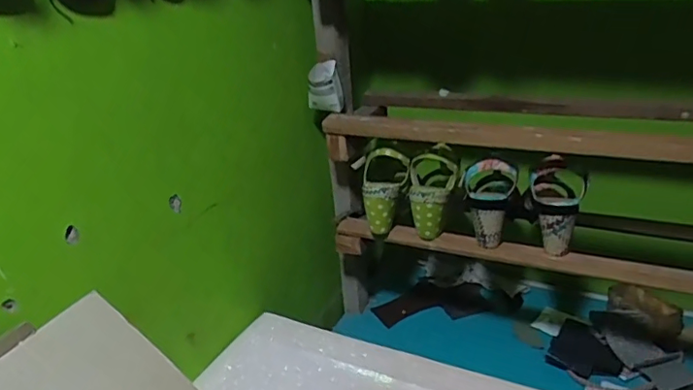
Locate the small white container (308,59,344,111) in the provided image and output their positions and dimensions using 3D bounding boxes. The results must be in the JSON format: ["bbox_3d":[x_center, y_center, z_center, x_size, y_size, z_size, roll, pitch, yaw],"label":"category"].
[{"bbox_3d":[-0.037,-0.180,0.908,0.056,0.082,0.032,-3,25,2],"label":"small white container"}]

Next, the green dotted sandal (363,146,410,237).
[{"bbox_3d":[0.057,-0.005,0.913,0.077,0.140,0.072,9,-4,26],"label":"green dotted sandal"}]

